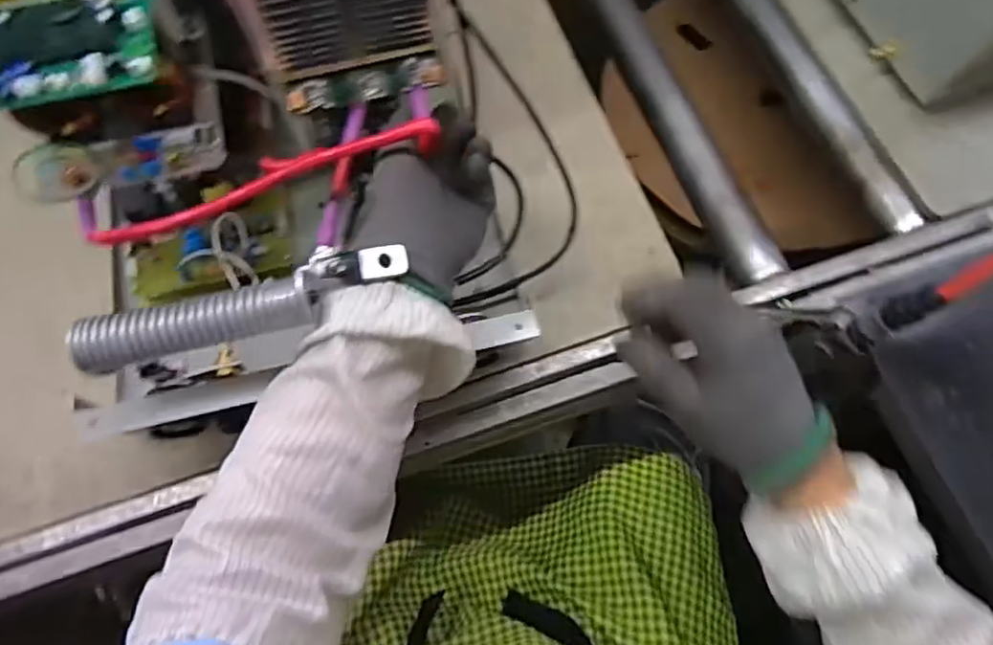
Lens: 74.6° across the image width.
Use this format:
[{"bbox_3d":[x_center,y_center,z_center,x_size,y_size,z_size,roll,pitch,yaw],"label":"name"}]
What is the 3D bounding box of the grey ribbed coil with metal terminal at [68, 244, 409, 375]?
[{"bbox_3d":[-0.151,-0.009,0.395,0.191,0.027,0.033,-16,69,-5],"label":"grey ribbed coil with metal terminal"}]

